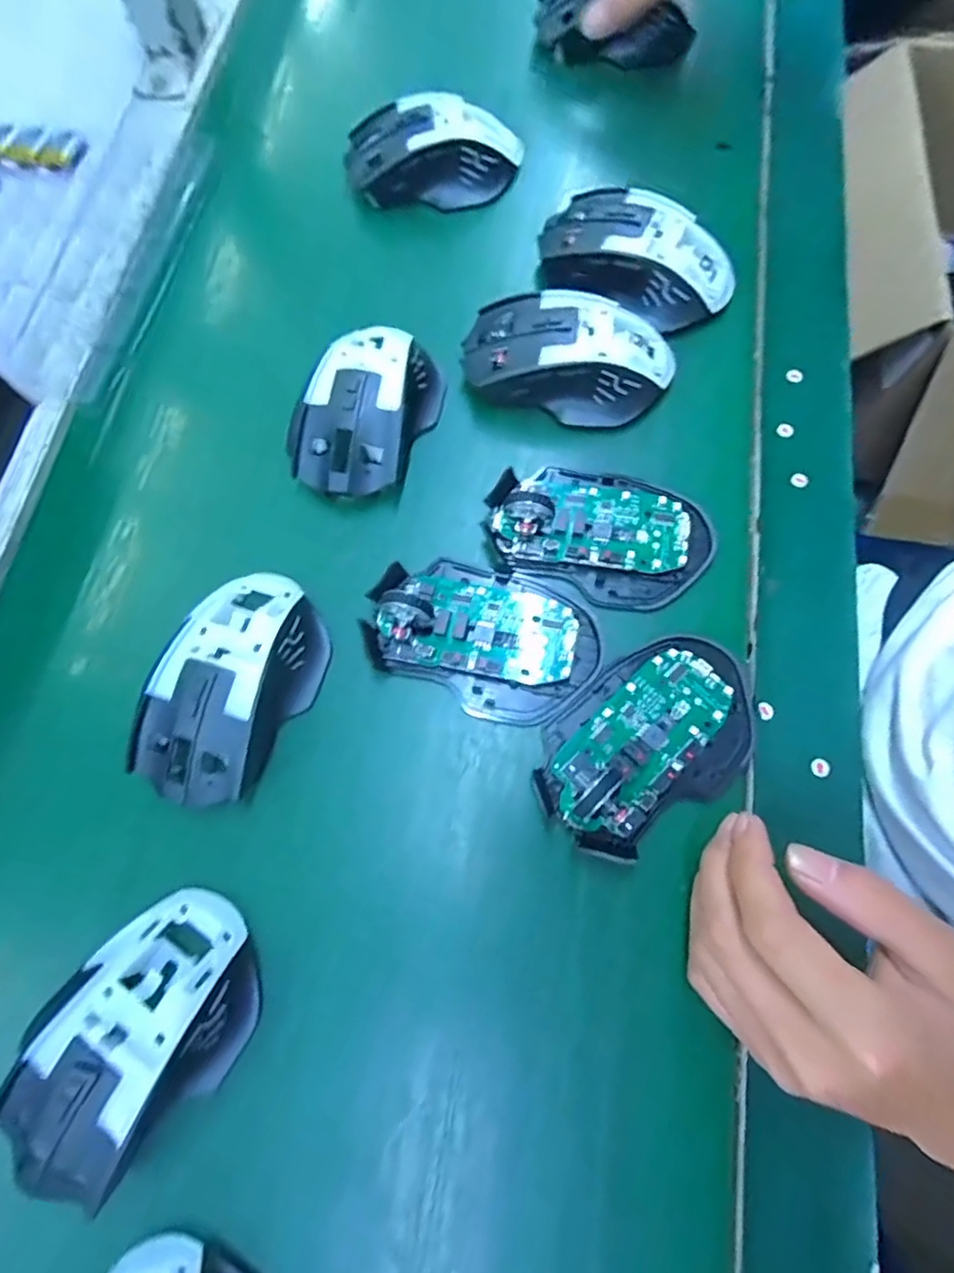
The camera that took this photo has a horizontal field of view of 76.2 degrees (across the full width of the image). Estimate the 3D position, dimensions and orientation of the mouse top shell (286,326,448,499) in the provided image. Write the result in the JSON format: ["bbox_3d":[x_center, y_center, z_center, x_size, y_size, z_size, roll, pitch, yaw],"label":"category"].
[{"bbox_3d":[-0.060,-0.132,0.339,0.069,0.037,0.119,14,73,7],"label":"mouse top shell"}]

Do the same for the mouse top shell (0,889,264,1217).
[{"bbox_3d":[-0.142,0.163,0.243,0.074,0.033,0.114,41,78,14],"label":"mouse top shell"}]

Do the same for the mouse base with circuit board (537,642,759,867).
[{"bbox_3d":[0.081,0.047,0.280,0.112,0.024,0.072,-40,75,-10],"label":"mouse base with circuit board"}]

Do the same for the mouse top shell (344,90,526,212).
[{"bbox_3d":[-0.029,-0.321,0.402,0.115,0.038,0.063,-7,72,0],"label":"mouse top shell"}]

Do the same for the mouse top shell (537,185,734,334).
[{"bbox_3d":[0.093,-0.225,0.361,0.114,0.037,0.063,29,75,11],"label":"mouse top shell"}]

